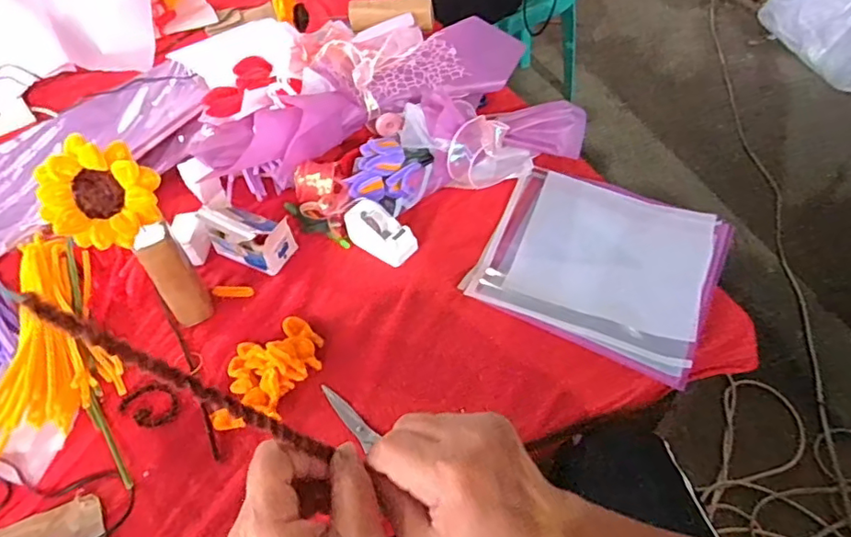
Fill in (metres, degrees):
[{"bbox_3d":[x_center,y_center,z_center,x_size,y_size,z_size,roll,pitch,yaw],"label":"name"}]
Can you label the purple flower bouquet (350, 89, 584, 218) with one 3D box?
[{"bbox_3d":[0.060,-0.187,0.858,0.367,0.103,0.135,-27,53,-16],"label":"purple flower bouquet"}]

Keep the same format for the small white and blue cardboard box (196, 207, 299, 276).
[{"bbox_3d":[-0.249,-0.053,0.793,0.116,0.074,0.066,17,54,19],"label":"small white and blue cardboard box"}]

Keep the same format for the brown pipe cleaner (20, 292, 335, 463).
[{"bbox_3d":[-0.110,0.058,0.278,0.005,0.161,0.008,-27,36,40],"label":"brown pipe cleaner"}]

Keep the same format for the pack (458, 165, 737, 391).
[{"bbox_3d":[0.230,-0.013,0.766,0.285,0.021,0.274,22,55,22],"label":"pack"}]

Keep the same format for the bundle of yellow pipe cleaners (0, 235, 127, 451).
[{"bbox_3d":[-0.496,0.081,0.717,0.169,0.044,0.302,-30,54,-18],"label":"bundle of yellow pipe cleaners"}]

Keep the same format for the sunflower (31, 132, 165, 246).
[{"bbox_3d":[-0.323,-0.073,0.571,0.104,0.103,0.021,-41,19,6],"label":"sunflower"}]

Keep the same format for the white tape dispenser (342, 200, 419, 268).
[{"bbox_3d":[-0.064,-0.051,0.804,0.107,0.039,0.055,32,60,27],"label":"white tape dispenser"}]

